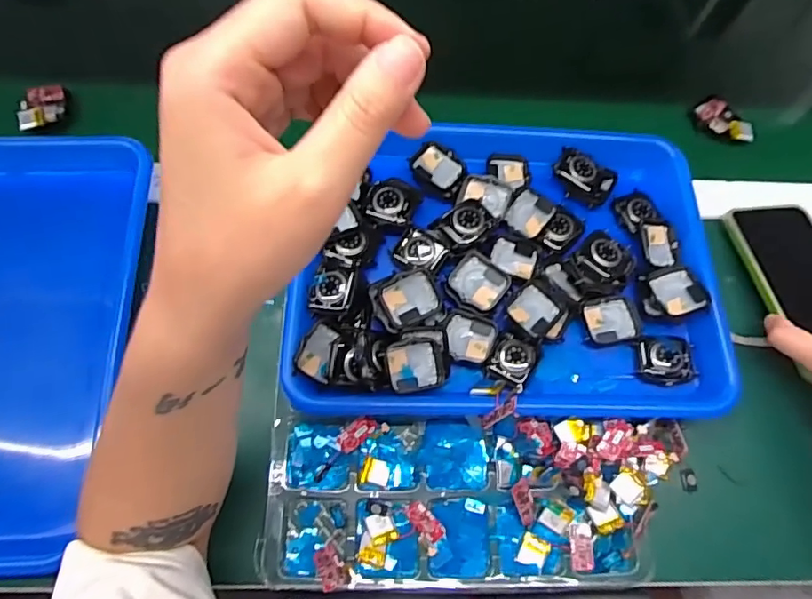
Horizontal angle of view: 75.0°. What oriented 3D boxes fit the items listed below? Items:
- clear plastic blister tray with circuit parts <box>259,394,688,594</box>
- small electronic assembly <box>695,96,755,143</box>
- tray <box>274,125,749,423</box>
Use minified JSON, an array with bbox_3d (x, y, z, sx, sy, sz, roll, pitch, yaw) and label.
[{"bbox_3d":[0.052,0.139,0.372,0.295,0.034,0.113,1,67,-3],"label":"clear plastic blister tray with circuit parts"},{"bbox_3d":[0.307,-0.171,0.509,0.035,0.014,0.059,-37,74,-17],"label":"small electronic assembly"},{"bbox_3d":[0.078,-0.031,0.420,0.317,0.033,0.237,2,67,-2],"label":"tray"}]

